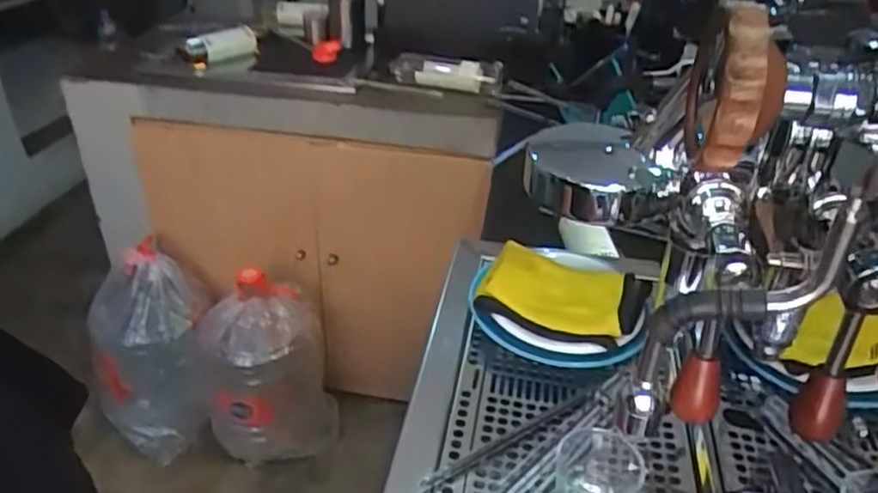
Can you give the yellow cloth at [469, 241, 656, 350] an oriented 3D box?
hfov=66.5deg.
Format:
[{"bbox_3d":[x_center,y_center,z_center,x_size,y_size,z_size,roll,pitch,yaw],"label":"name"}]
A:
[{"bbox_3d":[0.105,0.043,0.575,0.126,0.034,0.087,14,34,23],"label":"yellow cloth"}]

